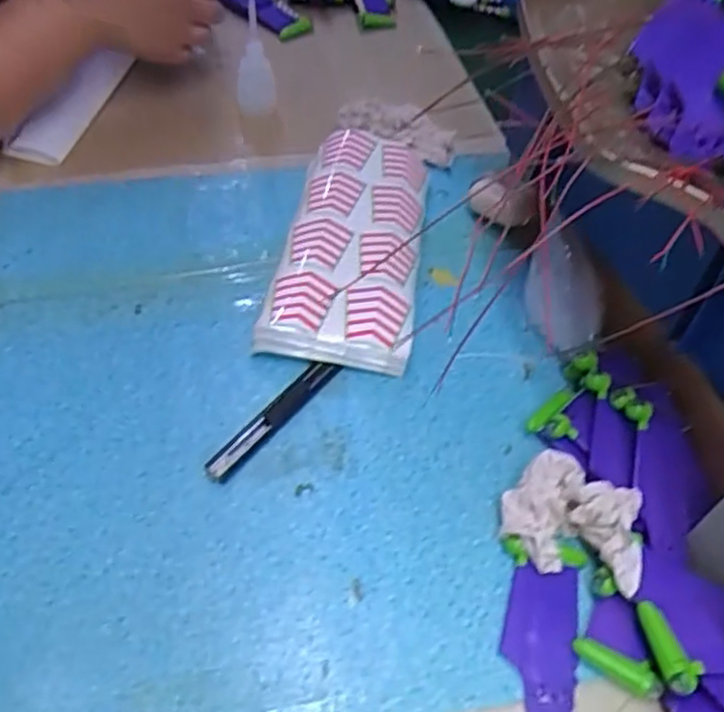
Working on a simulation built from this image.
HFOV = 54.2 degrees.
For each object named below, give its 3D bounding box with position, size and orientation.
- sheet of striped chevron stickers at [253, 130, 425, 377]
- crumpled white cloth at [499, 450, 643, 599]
[{"bbox_3d":[-0.006,-0.092,0.524,0.096,0.032,0.224,7,49,1],"label":"sheet of striped chevron stickers"},{"bbox_3d":[0.116,0.092,0.382,0.076,0.032,0.056,34,55,22],"label":"crumpled white cloth"}]

